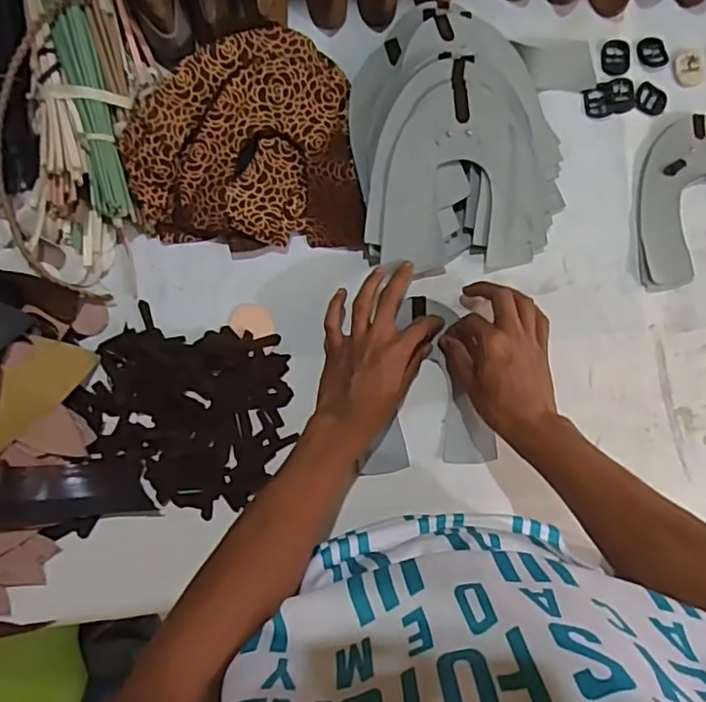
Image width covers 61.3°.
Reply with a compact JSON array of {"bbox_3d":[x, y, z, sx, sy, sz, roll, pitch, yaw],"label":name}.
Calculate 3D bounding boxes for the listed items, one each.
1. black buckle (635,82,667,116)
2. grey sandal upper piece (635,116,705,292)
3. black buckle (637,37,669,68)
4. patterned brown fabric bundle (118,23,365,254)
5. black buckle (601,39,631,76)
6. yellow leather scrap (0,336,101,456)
[{"bbox_3d":[0.309,-0.261,0.617,0.034,0.004,0.028,28,85,-2],"label":"black buckle"},{"bbox_3d":[0.361,-0.154,0.611,0.153,0.012,0.165,-9,87,-5],"label":"grey sandal upper piece"},{"bbox_3d":[0.312,-0.311,0.621,0.031,0.004,0.032,-5,89,-4],"label":"black buckle"},{"bbox_3d":[-0.101,-0.196,0.561,0.203,0.039,0.193,-4,87,-4],"label":"patterned brown fabric bundle"},{"bbox_3d":[0.272,-0.304,0.617,0.031,0.004,0.036,-4,87,-5],"label":"black buckle"},{"bbox_3d":[-0.282,0.034,0.517,0.117,0.022,0.053,-54,132,-26],"label":"yellow leather scrap"}]

